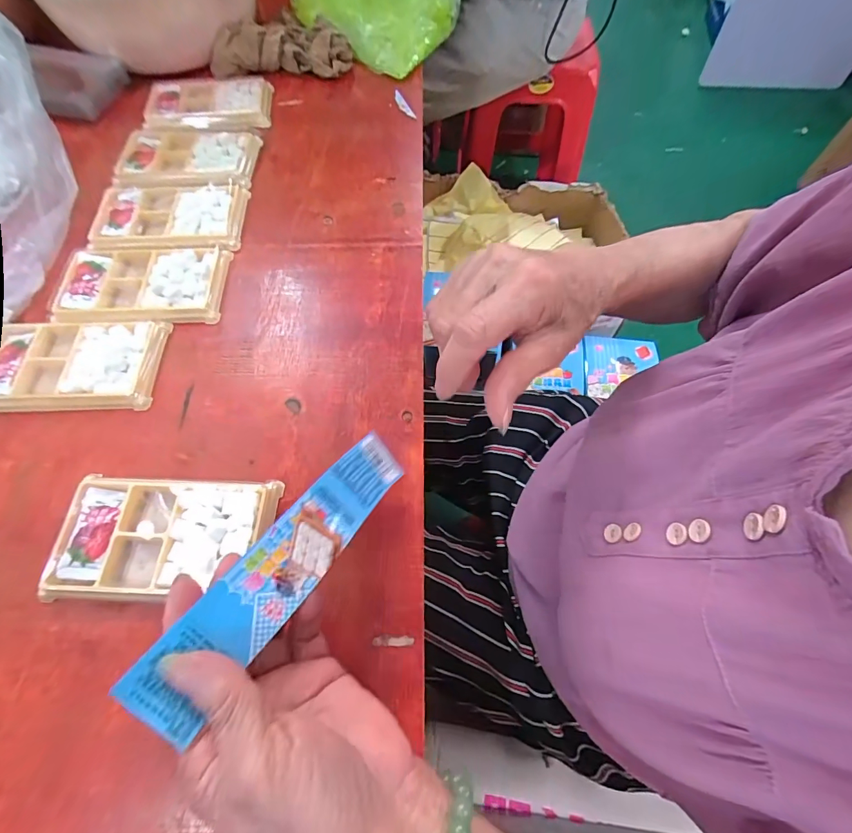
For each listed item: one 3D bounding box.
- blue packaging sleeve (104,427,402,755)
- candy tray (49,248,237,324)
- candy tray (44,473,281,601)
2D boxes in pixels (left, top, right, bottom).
[{"bbox_3d":[-0.068,0.071,0.215,0.036,0.009,0.165,47,47,-7],"label":"blue packaging sleeve"},{"bbox_3d":[-0.244,-0.115,0.351,0.131,0.013,0.078,-3,65,-3],"label":"candy tray"},{"bbox_3d":[-0.169,0.078,0.268,0.133,0.015,0.077,2,65,0],"label":"candy tray"}]

